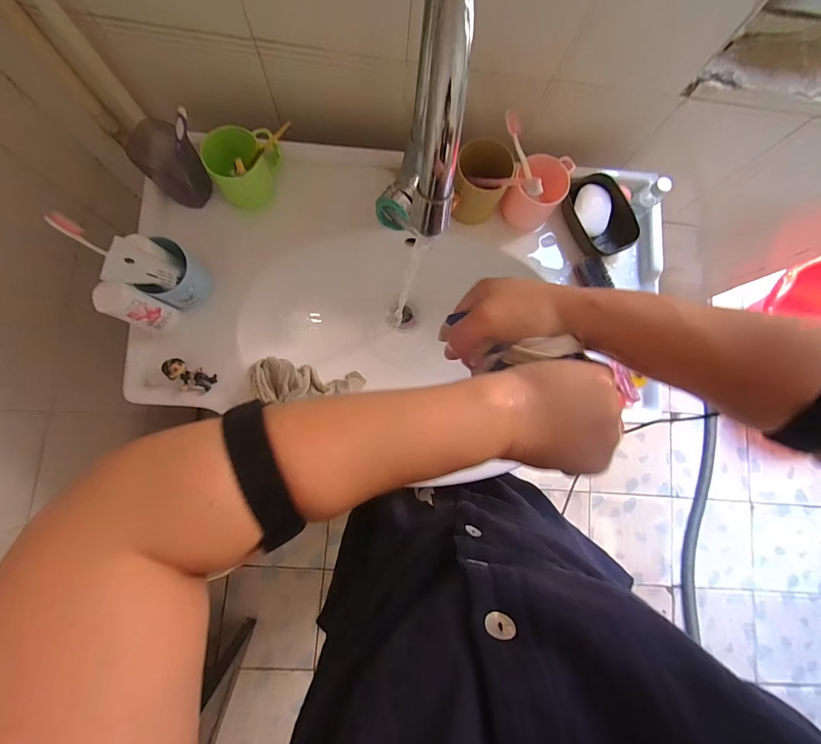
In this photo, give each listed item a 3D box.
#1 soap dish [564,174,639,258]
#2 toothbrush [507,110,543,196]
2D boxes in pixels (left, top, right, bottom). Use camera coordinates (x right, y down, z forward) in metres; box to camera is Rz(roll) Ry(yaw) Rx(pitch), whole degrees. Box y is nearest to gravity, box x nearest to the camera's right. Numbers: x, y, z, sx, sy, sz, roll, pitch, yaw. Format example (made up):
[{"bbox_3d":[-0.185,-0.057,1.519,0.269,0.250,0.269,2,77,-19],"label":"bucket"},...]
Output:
[{"bbox_3d":[0.294,-0.247,0.605,0.098,0.035,0.128,-22,85,-7],"label":"soap dish"},{"bbox_3d":[0.159,-0.300,0.535,0.019,0.139,0.016,31,79,44],"label":"toothbrush"}]

